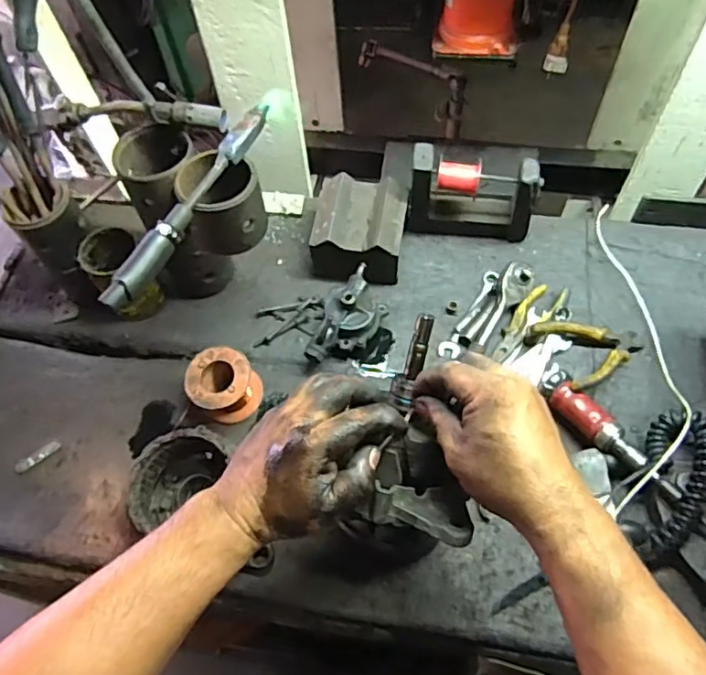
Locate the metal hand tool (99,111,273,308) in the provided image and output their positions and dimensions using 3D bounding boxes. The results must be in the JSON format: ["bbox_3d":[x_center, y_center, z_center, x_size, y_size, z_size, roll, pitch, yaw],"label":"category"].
[{"bbox_3d":[-0.164,-0.142,0.603,0.029,0.030,0.274,24,64,17],"label":"metal hand tool"}]

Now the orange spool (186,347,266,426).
[{"bbox_3d":[-0.159,0.062,0.730,0.079,0.069,0.074,-2,60,3],"label":"orange spool"}]

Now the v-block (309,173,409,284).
[{"bbox_3d":[0.008,-0.143,0.803,0.121,0.082,0.135,8,61,9],"label":"v-block"}]

